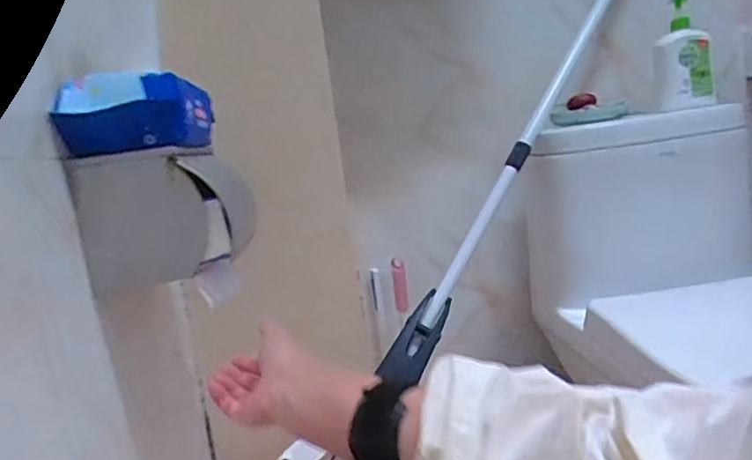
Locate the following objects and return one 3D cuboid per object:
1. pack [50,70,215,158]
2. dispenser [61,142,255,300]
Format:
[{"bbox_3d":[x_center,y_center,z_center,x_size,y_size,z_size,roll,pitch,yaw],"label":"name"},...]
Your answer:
[{"bbox_3d":[-0.236,-0.117,0.602,0.116,0.070,0.151,-8,8,-7],"label":"pack"},{"bbox_3d":[-0.212,-0.023,0.627,0.150,0.123,0.163,-8,8,-7],"label":"dispenser"}]

